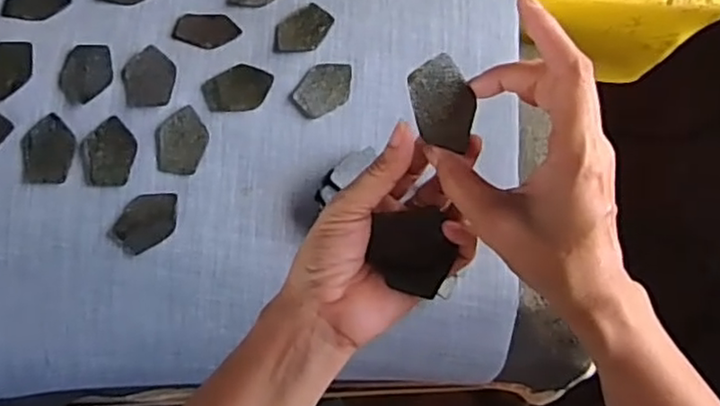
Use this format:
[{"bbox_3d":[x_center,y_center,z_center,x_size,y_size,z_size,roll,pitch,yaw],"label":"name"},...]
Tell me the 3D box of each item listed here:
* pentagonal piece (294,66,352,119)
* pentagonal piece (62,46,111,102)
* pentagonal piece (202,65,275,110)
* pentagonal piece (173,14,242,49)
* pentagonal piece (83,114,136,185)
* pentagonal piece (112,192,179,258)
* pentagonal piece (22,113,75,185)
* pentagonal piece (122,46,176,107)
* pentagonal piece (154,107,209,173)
[{"bbox_3d":[-0.028,-0.094,0.549,0.036,0.008,0.053,32,79,6],"label":"pentagonal piece"},{"bbox_3d":[-0.218,-0.104,0.530,0.037,0.010,0.052,-4,78,-2],"label":"pentagonal piece"},{"bbox_3d":[-0.099,-0.093,0.539,0.054,0.006,0.038,-5,78,-2],"label":"pentagonal piece"},{"bbox_3d":[-0.129,-0.145,0.559,0.053,0.004,0.038,7,60,1],"label":"pentagonal piece"},{"bbox_3d":[-0.196,-0.040,0.517,0.039,0.008,0.052,-5,78,-2],"label":"pentagonal piece"},{"bbox_3d":[-0.164,0.014,0.513,0.051,0.004,0.037,-29,96,-14],"label":"pentagonal piece"},{"bbox_3d":[-0.240,-0.041,0.511,0.037,0.006,0.051,-5,78,-2],"label":"pentagonal piece"},{"bbox_3d":[-0.169,-0.101,0.532,0.039,0.006,0.052,-5,78,-2],"label":"pentagonal piece"},{"bbox_3d":[-0.141,-0.049,0.525,0.038,0.004,0.052,-4,89,-13],"label":"pentagonal piece"}]

